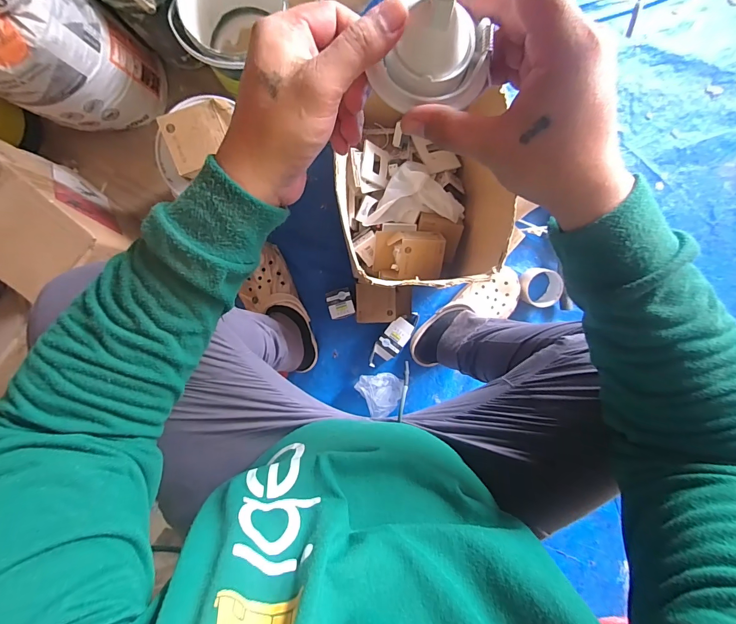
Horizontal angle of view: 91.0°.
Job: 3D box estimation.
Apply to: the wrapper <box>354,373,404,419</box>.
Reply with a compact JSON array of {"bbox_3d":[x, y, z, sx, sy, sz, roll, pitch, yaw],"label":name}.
[{"bbox_3d":[0.025,0.182,0.810,0.107,0.073,0.082,1,94,-3],"label":"wrapper"}]

